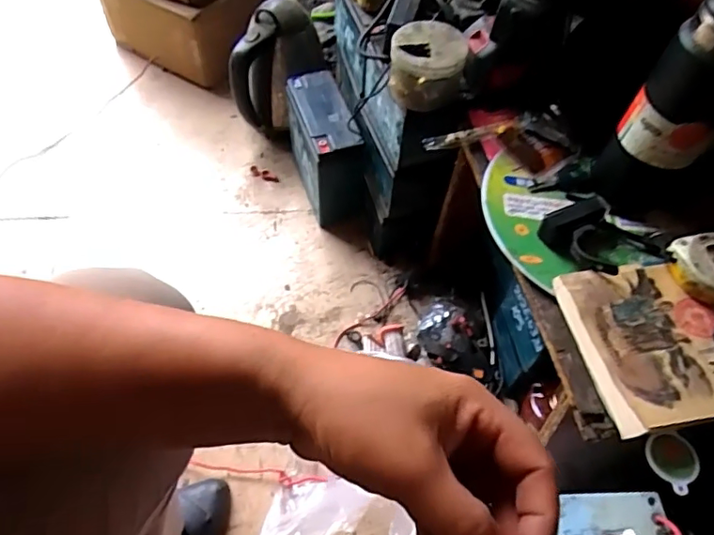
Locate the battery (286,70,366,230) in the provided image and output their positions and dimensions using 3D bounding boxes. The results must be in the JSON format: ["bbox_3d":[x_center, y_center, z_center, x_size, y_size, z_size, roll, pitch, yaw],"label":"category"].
[{"bbox_3d":[-0.051,-0.184,0.892,0.079,0.175,0.194,-18,62,-13],"label":"battery"}]

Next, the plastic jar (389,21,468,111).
[{"bbox_3d":[0.081,-0.235,0.646,0.085,0.061,0.077,13,60,5],"label":"plastic jar"}]

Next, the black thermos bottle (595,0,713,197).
[{"bbox_3d":[0.296,-0.151,0.500,0.079,0.224,0.066,38,65,18],"label":"black thermos bottle"}]

